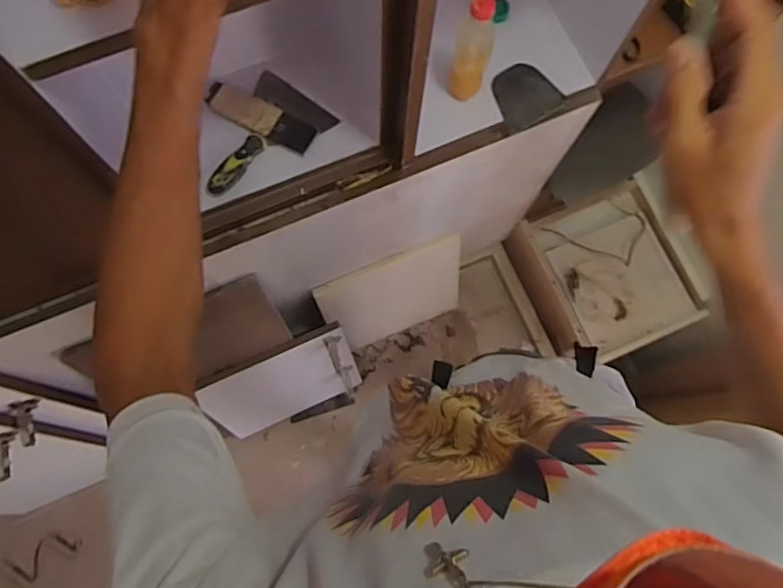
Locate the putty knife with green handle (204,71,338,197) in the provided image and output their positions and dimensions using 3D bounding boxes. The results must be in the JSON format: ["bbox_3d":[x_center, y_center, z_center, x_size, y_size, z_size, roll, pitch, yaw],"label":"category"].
[{"bbox_3d":[-0.196,-0.227,0.826,0.135,0.028,0.203,40,79,7],"label":"putty knife with green handle"}]

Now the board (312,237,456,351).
[{"bbox_3d":[0.009,0.014,1.334,0.329,0.325,0.017,-22,59,-6],"label":"board"}]

